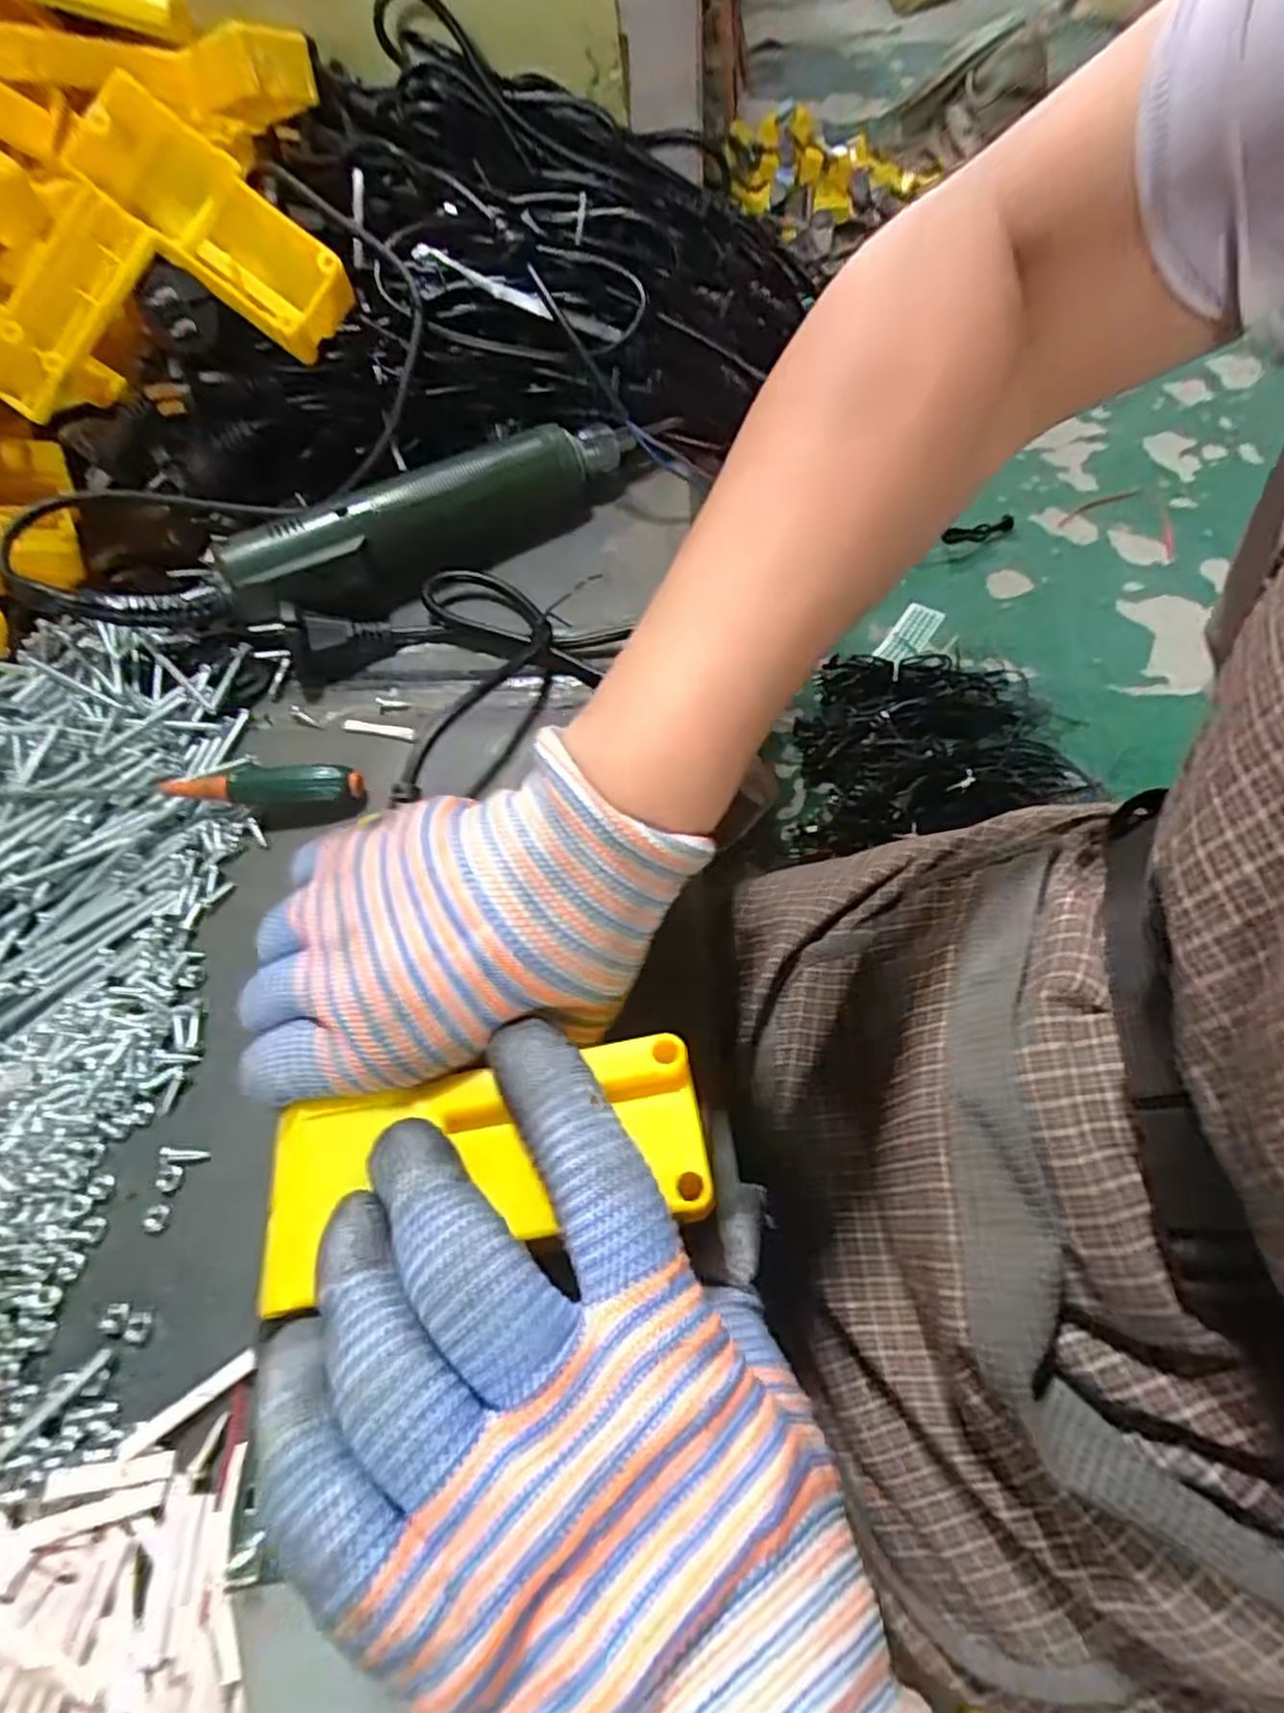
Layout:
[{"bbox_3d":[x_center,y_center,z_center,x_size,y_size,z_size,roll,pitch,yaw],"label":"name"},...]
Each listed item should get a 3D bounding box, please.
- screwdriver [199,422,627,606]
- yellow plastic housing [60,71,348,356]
[{"bbox_3d":[-0.097,-0.168,0.371,0.211,0.040,0.034,-31,61,-14],"label":"screwdriver"},{"bbox_3d":[-0.193,-0.282,0.334,0.121,0.042,0.035,37,62,-10],"label":"yellow plastic housing"}]

